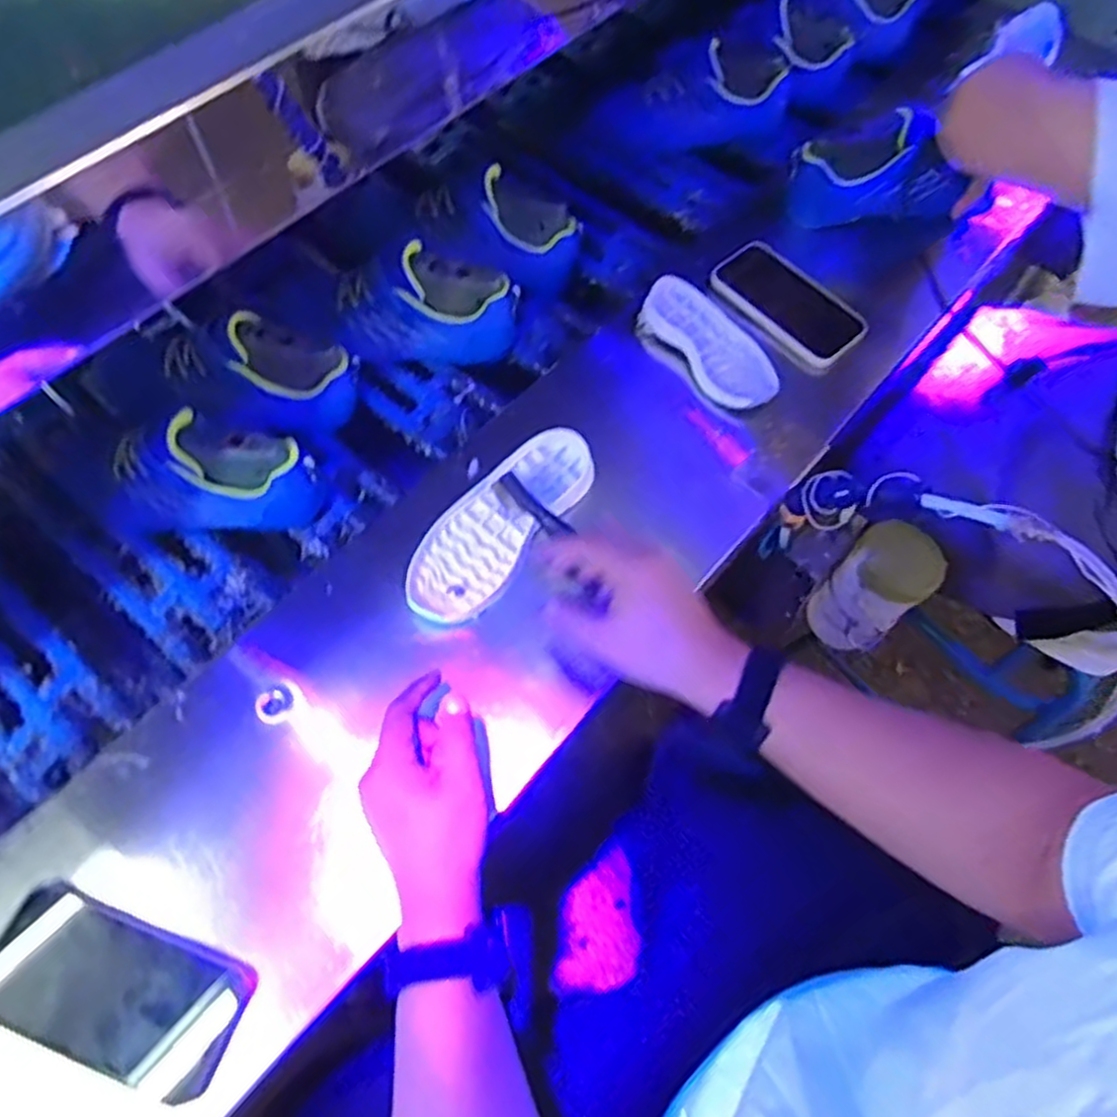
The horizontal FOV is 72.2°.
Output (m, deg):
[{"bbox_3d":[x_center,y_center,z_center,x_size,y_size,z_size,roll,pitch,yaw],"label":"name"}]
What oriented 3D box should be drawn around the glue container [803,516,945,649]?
[{"bbox_3d":[0.290,0.027,0.698,0.074,0.127,0.070,0,63,0],"label":"glue container"}]

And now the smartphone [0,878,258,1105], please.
[{"bbox_3d":[-0.277,0.268,0.479,0.158,0.015,0.079,24,63,3],"label":"smartphone"}]

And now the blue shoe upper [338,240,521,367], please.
[{"bbox_3d":[-0.124,-0.251,0.735,0.168,0.098,0.092,-3,63,-2],"label":"blue shoe upper"}]

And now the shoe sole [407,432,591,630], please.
[{"bbox_3d":[-0.050,-0.033,0.630,0.082,0.020,0.199,33,68,15],"label":"shoe sole"}]

